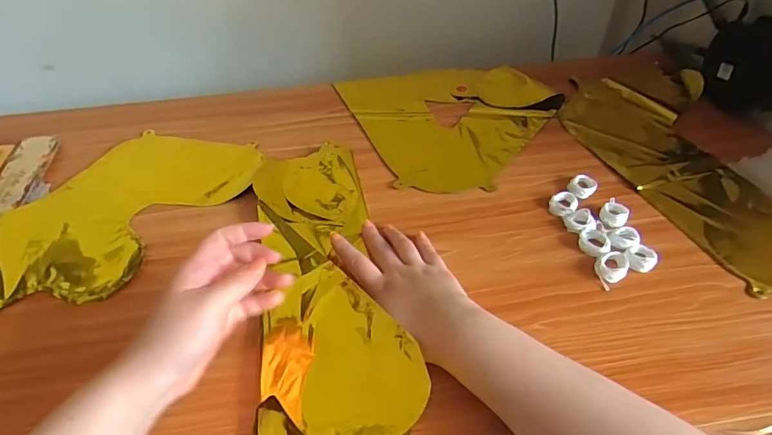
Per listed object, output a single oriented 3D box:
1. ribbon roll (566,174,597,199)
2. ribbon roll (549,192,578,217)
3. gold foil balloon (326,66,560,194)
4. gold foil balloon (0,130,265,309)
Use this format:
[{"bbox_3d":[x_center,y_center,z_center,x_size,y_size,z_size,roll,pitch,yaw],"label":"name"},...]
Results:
[{"bbox_3d":[0.229,-0.037,0.530,0.030,0.013,0.027,24,52,23],"label":"ribbon roll"},{"bbox_3d":[0.200,-0.015,0.512,0.028,0.010,0.035,19,50,19],"label":"ribbon roll"},{"bbox_3d":[0.098,-0.153,0.638,0.262,0.022,0.284,-17,48,-14],"label":"gold foil balloon"},{"bbox_3d":[-0.350,0.016,0.499,0.200,0.014,0.412,28,53,25],"label":"gold foil balloon"}]

